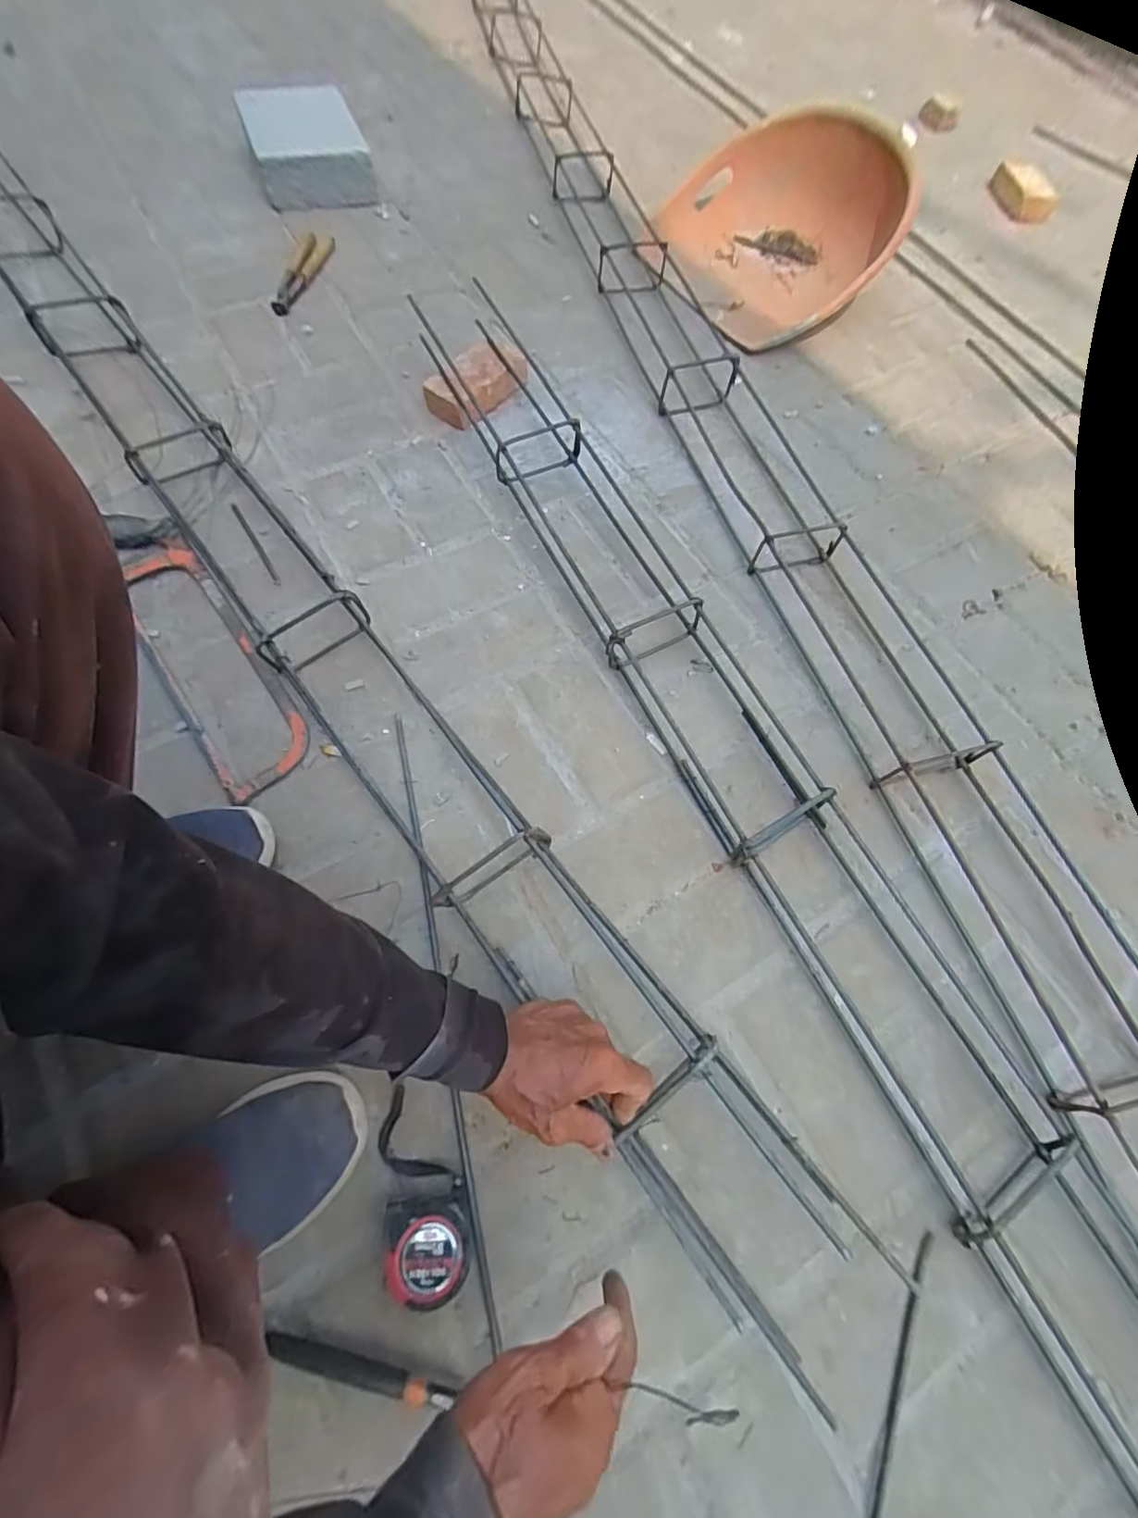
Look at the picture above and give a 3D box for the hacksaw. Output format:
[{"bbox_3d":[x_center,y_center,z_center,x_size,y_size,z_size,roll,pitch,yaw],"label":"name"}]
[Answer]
[{"bbox_3d":[-0.440,-0.141,0.668,0.109,0.031,0.420,-34,72,-16],"label":"hacksaw"}]

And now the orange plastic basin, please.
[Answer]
[{"bbox_3d":[0.360,-0.950,1.012,0.434,0.166,0.425,1,66,-2],"label":"orange plastic basin"}]

